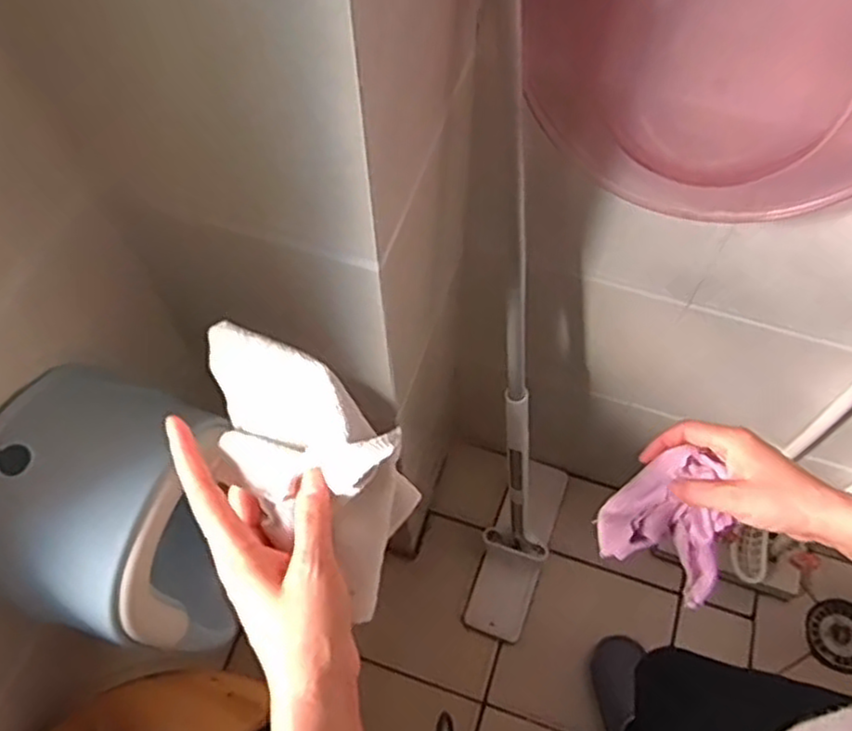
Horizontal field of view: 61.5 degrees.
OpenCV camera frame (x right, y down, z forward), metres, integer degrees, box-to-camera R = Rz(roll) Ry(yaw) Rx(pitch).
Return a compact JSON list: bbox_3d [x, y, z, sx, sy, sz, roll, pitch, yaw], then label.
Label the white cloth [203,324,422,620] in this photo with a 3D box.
[{"bbox_3d":[-0.060,0.056,0.408,0.079,0.070,0.183,-35,99,-16],"label":"white cloth"}]

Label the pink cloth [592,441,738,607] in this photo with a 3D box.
[{"bbox_3d":[0.193,0.121,0.567,0.093,0.064,0.092,24,65,12],"label":"pink cloth"}]

